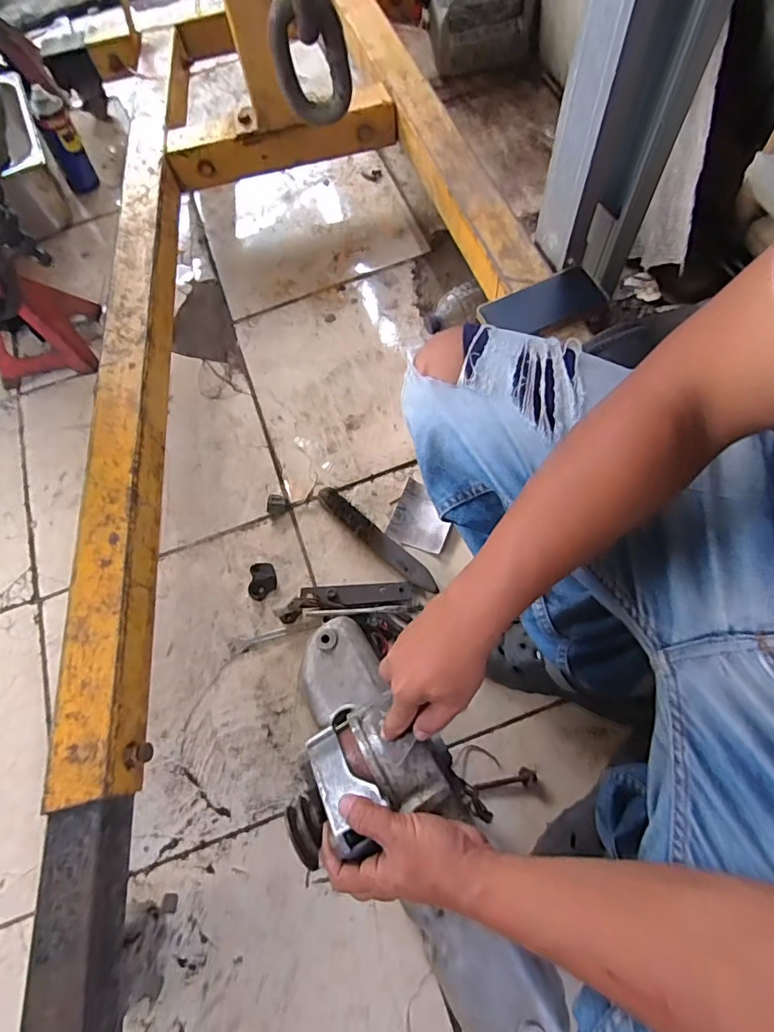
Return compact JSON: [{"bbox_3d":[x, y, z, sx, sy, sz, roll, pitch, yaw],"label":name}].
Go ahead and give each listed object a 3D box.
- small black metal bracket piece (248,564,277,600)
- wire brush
[{"bbox_3d":[-0.186,0.096,0.780,0.040,0.011,0.057,6,69,5],"label":"small black metal bracket piece"},{"bbox_3d":[-0.016,0.034,0.775,0.221,0.038,0.033,38,75,16],"label":"wire brush"}]

